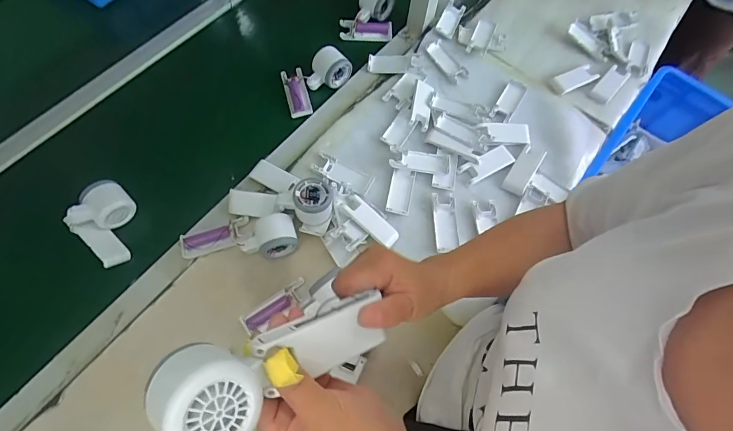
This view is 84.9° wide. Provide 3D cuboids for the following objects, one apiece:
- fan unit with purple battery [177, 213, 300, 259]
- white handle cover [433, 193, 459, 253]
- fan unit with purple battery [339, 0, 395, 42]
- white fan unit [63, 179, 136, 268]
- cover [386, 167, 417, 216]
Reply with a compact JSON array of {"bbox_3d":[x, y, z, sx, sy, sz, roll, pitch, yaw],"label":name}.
[{"bbox_3d":[-0.194,0.029,0.610,0.177,0.044,0.068,1,66,-3],"label":"fan unit with purple battery"},{"bbox_3d":[0.131,0.011,0.656,0.035,0.010,0.100,1,66,-3],"label":"white handle cover"},{"bbox_3d":[0.002,-0.410,0.811,0.107,0.068,0.082,-1,66,-4],"label":"fan unit with purple battery"},{"bbox_3d":[-0.383,0.010,0.598,0.094,0.065,0.087,43,71,14],"label":"white fan unit"},{"bbox_3d":[0.058,-0.042,0.671,0.038,0.014,0.080,13,66,2],"label":"cover"}]

